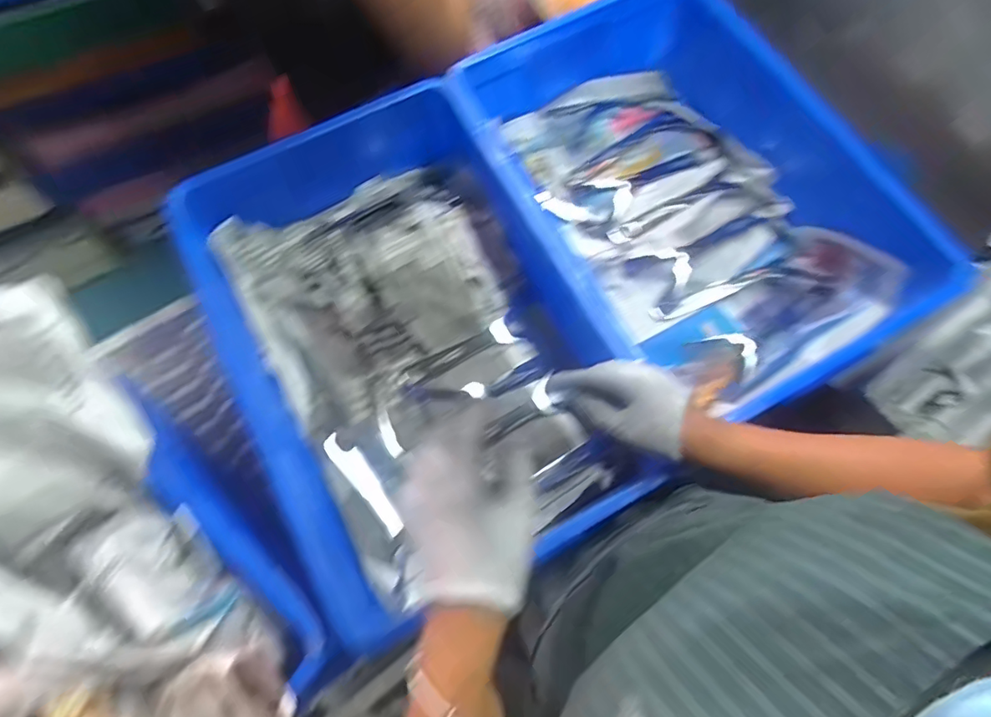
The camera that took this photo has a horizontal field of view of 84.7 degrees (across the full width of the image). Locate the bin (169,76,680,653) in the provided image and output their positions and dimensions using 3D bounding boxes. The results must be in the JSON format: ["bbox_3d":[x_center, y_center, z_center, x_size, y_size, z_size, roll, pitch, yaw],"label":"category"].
[{"bbox_3d":[-0.103,-0.040,0.621,0.358,0.154,0.519,-28,72,-9],"label":"bin"}]

